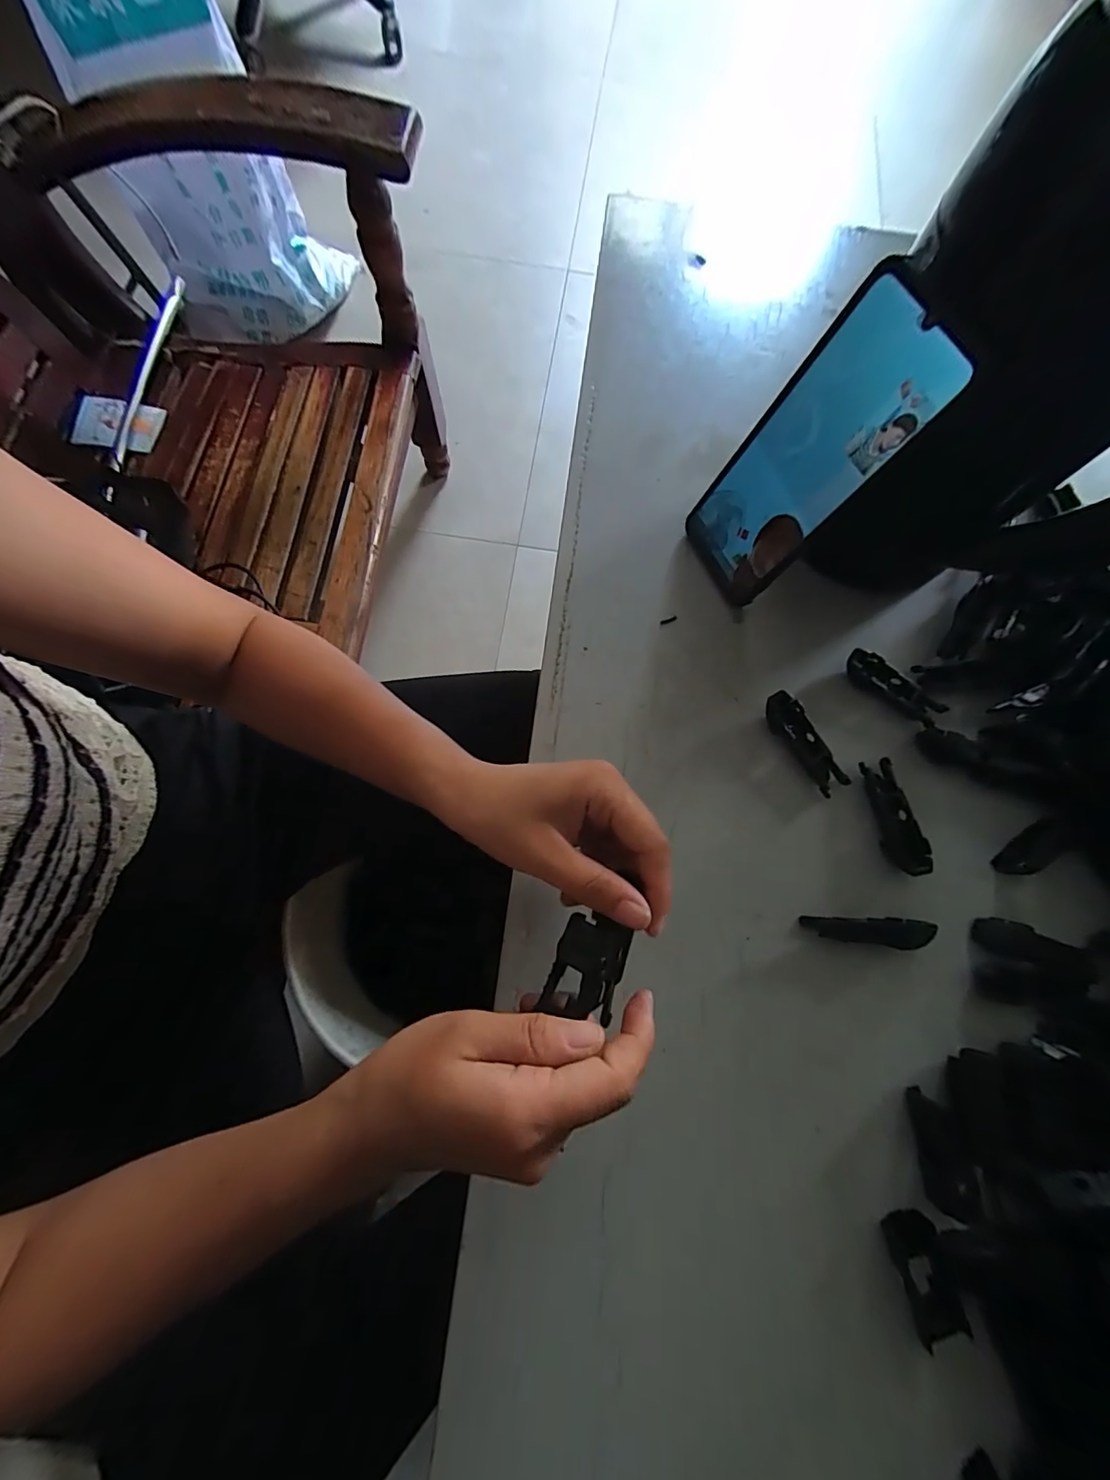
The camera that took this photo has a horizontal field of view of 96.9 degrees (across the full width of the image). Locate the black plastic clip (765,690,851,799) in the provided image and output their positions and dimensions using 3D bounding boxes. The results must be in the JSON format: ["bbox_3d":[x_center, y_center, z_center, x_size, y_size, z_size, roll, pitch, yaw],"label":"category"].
[{"bbox_3d":[0.165,0.002,0.324,0.020,0.017,0.071,-32,77,-8],"label":"black plastic clip"}]

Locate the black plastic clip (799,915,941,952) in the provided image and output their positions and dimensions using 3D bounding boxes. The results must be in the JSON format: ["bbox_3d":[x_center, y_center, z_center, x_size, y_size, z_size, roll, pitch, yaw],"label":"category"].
[{"bbox_3d":[0.187,0.114,0.293,0.070,0.015,0.016,2,75,1],"label":"black plastic clip"}]

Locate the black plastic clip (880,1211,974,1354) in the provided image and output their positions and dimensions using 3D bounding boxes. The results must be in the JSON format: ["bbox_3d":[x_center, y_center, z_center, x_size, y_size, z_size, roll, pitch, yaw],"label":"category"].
[{"bbox_3d":[0.191,0.277,0.255,0.025,0.006,0.052,-13,76,-3],"label":"black plastic clip"}]

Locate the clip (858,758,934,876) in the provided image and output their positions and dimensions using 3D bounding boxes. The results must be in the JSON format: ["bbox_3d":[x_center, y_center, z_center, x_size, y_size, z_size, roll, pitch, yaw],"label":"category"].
[{"bbox_3d":[0.216,0.049,0.313,0.020,0.014,0.071,-12,76,-3],"label":"clip"}]

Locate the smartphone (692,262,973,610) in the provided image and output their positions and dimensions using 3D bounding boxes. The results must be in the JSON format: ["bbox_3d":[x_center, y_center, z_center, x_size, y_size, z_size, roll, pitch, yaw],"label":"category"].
[{"bbox_3d":[0.139,-0.158,0.289,0.006,0.167,0.075,-26,77,-27],"label":"smartphone"}]

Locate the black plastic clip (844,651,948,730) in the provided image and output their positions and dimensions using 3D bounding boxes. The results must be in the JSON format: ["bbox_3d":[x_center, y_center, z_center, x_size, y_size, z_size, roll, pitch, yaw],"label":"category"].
[{"bbox_3d":[0.230,-0.036,0.333,0.072,0.018,0.023,36,78,9],"label":"black plastic clip"}]

